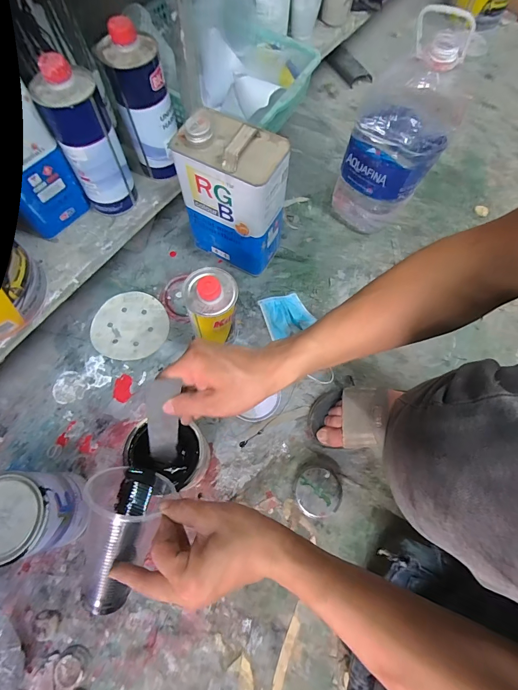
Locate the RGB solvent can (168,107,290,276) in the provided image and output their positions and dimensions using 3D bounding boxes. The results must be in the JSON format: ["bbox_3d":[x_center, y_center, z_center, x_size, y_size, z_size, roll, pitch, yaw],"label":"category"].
[{"bbox_3d":[-0.043,-0.266,0.630,0.170,0.260,0.111,27,71,8],"label":"RGB solvent can"}]

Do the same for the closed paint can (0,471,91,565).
[{"bbox_3d":[-0.315,0.239,0.490,0.117,0.135,0.107,-12,71,-6],"label":"closed paint can"}]

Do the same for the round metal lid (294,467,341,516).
[{"bbox_3d":[0.097,0.242,0.568,0.073,0.025,0.071,1,70,-1],"label":"round metal lid"}]

